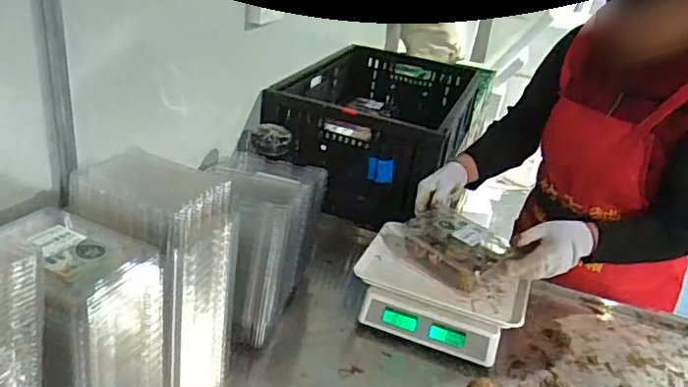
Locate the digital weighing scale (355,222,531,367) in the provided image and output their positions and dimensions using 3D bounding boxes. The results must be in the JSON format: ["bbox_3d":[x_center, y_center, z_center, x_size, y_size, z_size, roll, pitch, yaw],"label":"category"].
[{"bbox_3d":[0.164,0.178,0.978,0.277,0.105,0.202,17,29,17],"label":"digital weighing scale"}]

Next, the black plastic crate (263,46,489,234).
[{"bbox_3d":[0.105,-0.192,1.469,0.389,0.219,0.682,16,28,15],"label":"black plastic crate"}]

